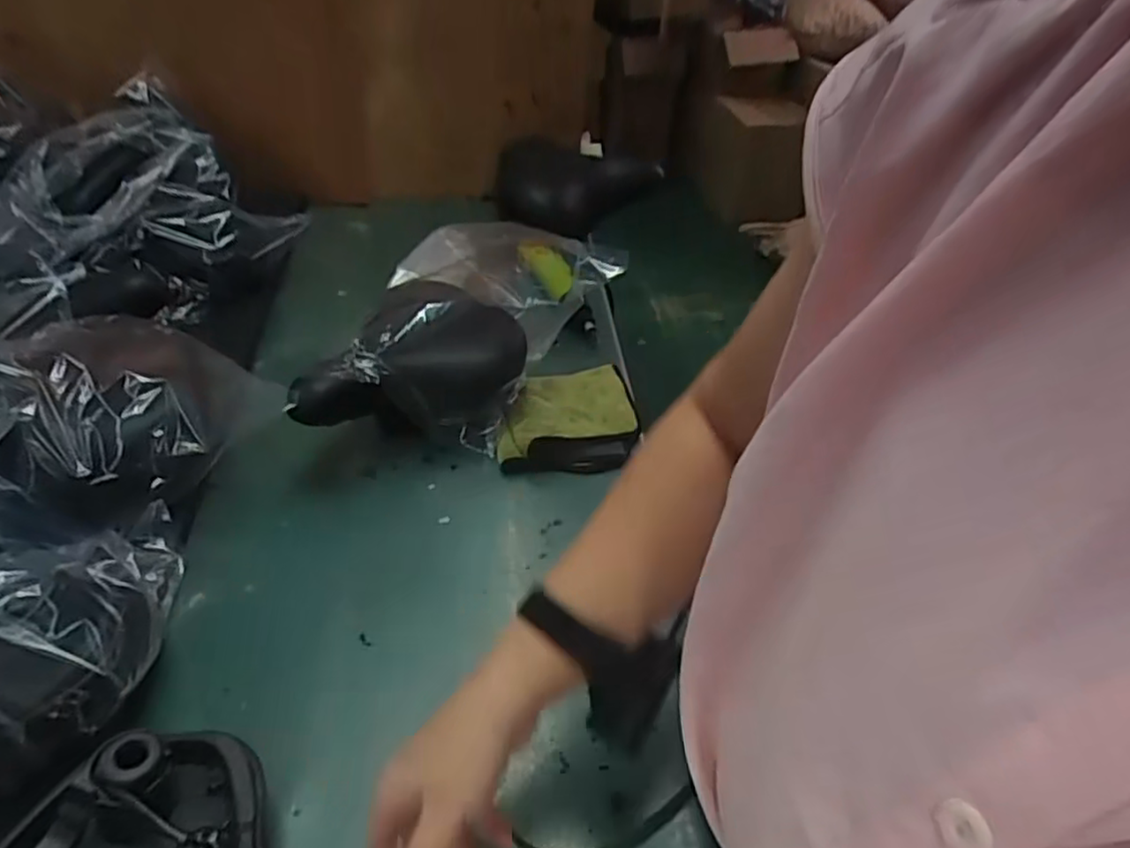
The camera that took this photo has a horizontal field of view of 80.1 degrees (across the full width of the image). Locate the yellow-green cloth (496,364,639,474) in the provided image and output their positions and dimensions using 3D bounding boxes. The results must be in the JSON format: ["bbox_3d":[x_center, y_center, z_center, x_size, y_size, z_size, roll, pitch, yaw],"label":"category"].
[{"bbox_3d":[0.002,-0.011,0.764,0.154,0.033,0.156,0,43,-7],"label":"yellow-green cloth"}]

